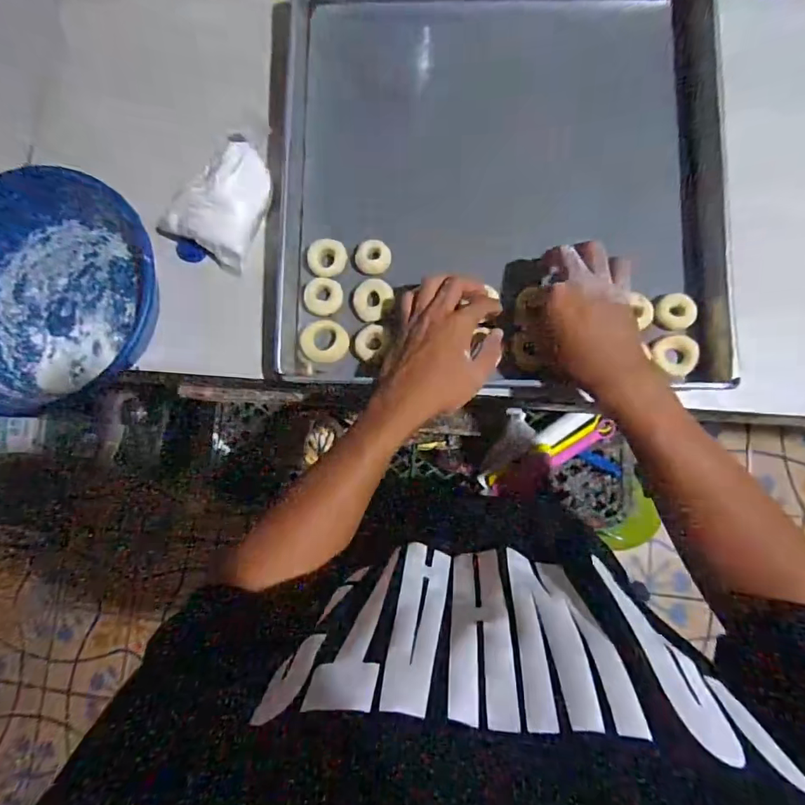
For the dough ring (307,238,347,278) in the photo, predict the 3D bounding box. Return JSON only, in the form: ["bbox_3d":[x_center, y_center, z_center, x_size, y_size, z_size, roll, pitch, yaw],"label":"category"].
[{"bbox_3d":[-0.083,-0.160,0.533,0.042,0.016,0.039,-1,84,6],"label":"dough ring"}]

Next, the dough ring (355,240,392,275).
[{"bbox_3d":[-0.032,-0.162,0.535,0.037,0.012,0.036,-1,84,6],"label":"dough ring"}]

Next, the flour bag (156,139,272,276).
[{"bbox_3d":[-0.200,-0.225,0.537,0.096,0.061,0.127,30,88,9],"label":"flour bag"}]

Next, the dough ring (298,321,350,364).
[{"bbox_3d":[-0.086,-0.068,0.535,0.051,0.010,0.047,-1,84,6],"label":"dough ring"}]

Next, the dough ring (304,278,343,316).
[{"bbox_3d":[-0.088,-0.118,0.535,0.040,0.015,0.038,-1,84,6],"label":"dough ring"}]

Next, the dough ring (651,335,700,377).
[{"bbox_3d":[0.283,-0.049,0.496,0.040,0.012,0.042,-1,84,6],"label":"dough ring"}]

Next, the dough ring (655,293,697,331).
[{"bbox_3d":[0.278,-0.093,0.490,0.037,0.012,0.034,-1,84,6],"label":"dough ring"}]

